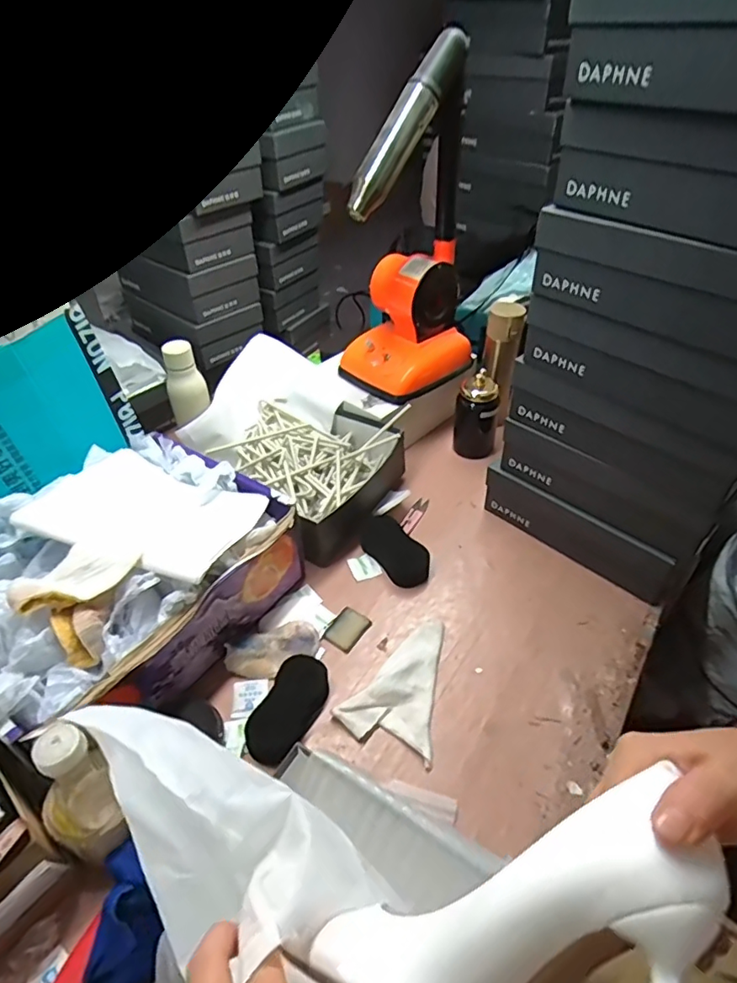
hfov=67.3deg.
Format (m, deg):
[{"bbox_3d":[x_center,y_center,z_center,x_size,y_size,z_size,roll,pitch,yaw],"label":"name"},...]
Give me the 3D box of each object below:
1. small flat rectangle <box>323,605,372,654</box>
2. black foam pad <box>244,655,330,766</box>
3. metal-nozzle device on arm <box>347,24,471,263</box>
[{"bbox_3d":[-0.029,0.191,0.773,0.044,0.010,0.063,24,48,25],"label":"small flat rectangle"},{"bbox_3d":[-0.096,0.259,0.670,0.077,0.032,0.129,14,45,17],"label":"black foam pad"},{"bbox_3d":[0.061,-0.482,0.819,0.055,0.291,0.208,32,52,32],"label":"metal-nozzle device on arm"}]

